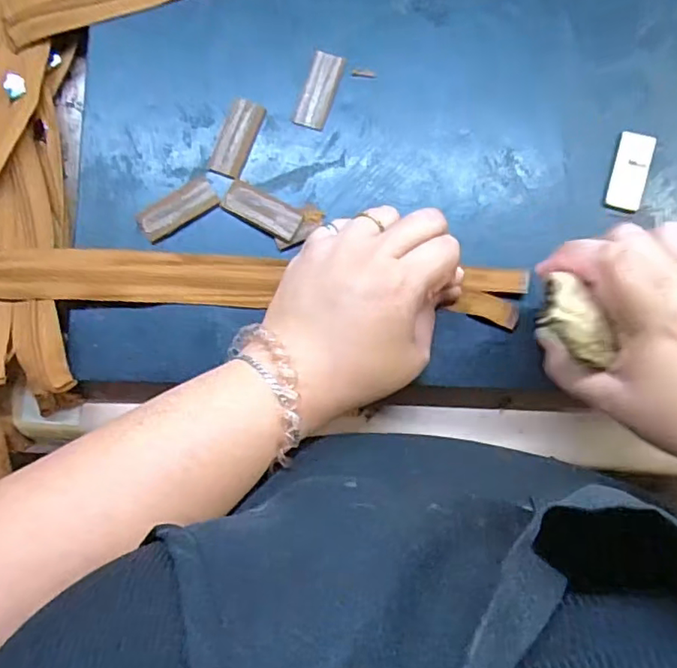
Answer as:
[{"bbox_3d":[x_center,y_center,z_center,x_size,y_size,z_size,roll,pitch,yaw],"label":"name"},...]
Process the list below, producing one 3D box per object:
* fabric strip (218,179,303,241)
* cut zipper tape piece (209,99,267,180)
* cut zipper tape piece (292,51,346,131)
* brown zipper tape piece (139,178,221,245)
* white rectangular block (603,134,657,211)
[{"bbox_3d":[-0.047,-0.075,0.344,0.049,0.006,0.020,29,85,1],"label":"fabric strip"},{"bbox_3d":[-0.063,-0.121,0.349,0.020,0.004,0.049,21,85,1],"label":"cut zipper tape piece"},{"bbox_3d":[-0.012,-0.154,0.352,0.020,0.004,0.049,19,86,-1],"label":"cut zipper tape piece"},{"bbox_3d":[-0.099,-0.077,0.342,0.049,0.004,0.023,-32,86,-4],"label":"brown zipper tape piece"},{"bbox_3d":[0.183,-0.101,0.349,0.022,0.004,0.050,14,85,0],"label":"white rectangular block"}]

